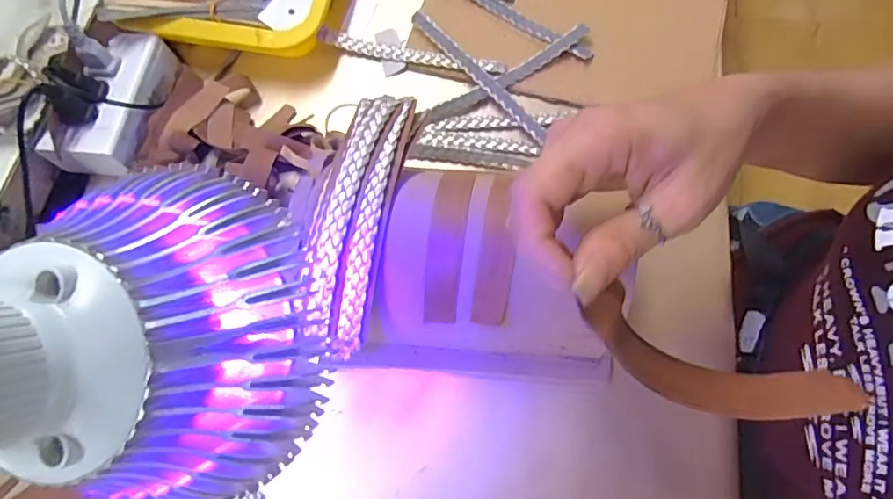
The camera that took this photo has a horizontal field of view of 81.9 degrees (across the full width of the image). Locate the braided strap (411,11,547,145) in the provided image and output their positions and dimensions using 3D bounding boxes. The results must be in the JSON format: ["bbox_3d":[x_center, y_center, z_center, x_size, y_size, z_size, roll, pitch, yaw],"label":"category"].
[{"bbox_3d":[0.029,-0.154,0.448,0.017,0.013,0.164,-39,77,-13],"label":"braided strap"}]

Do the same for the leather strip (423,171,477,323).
[{"bbox_3d":[0.000,-0.001,0.310,0.022,0.017,0.092,8,90,1],"label":"leather strip"}]

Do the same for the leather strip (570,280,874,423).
[{"bbox_3d":[0.111,0.051,0.221,0.140,0.038,0.031,19,71,-16],"label":"leather strip"}]

